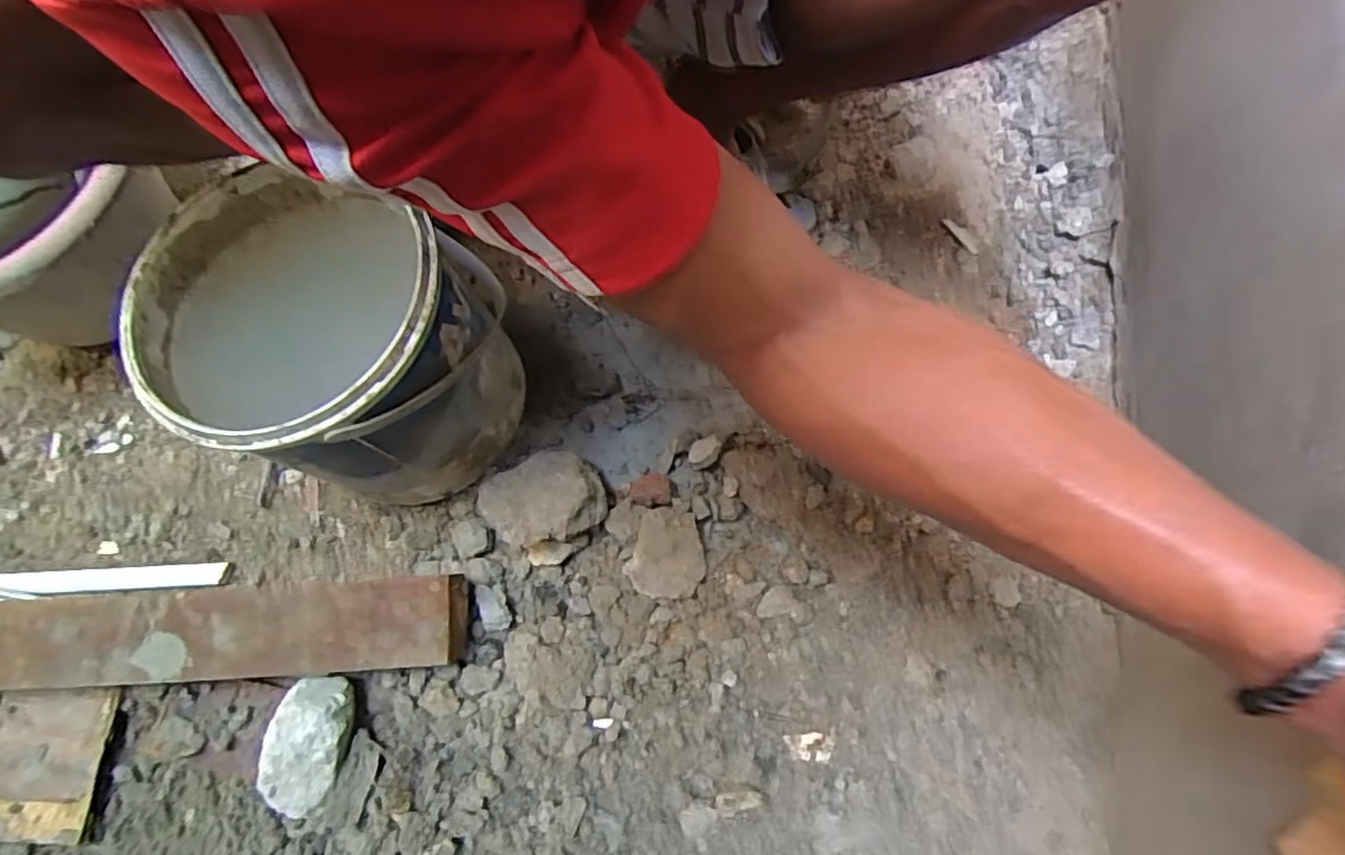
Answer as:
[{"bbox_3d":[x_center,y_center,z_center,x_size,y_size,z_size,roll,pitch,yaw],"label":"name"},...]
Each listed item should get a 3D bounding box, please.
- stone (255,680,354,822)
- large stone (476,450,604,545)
[{"bbox_3d":[-0.242,0.209,0.454,0.049,0.053,0.084,8,70,7],"label":"stone"},{"bbox_3d":[-0.096,0.054,0.512,0.085,0.045,0.066,-21,69,-4],"label":"large stone"}]

